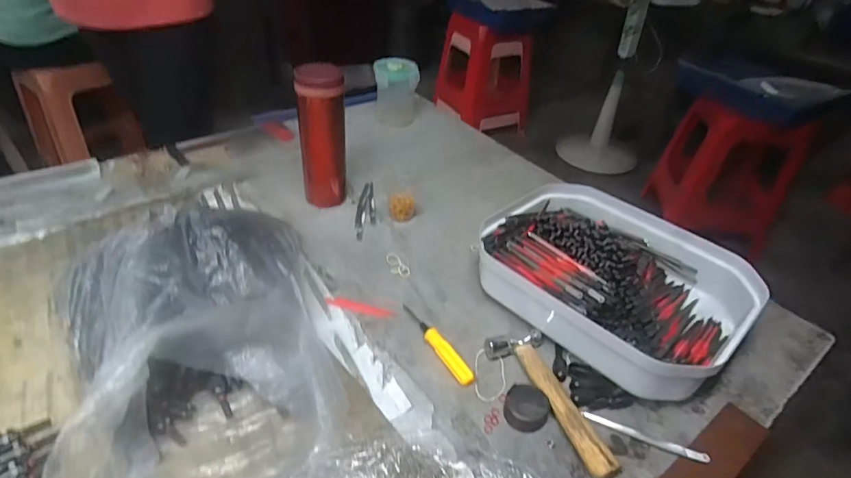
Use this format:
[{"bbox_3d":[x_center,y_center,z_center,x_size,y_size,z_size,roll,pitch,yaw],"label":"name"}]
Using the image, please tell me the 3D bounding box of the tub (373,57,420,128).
[{"bbox_3d":[-0.055,-0.269,0.862,0.080,0.099,0.088,0,41,-7],"label":"tub"}]

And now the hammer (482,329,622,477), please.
[{"bbox_3d":[0.112,0.144,0.433,0.059,0.016,0.156,-8,43,-16],"label":"hammer"}]

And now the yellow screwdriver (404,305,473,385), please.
[{"bbox_3d":[0.010,0.104,0.490,0.016,0.014,0.118,-19,47,-26],"label":"yellow screwdriver"}]

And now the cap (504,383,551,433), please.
[{"bbox_3d":[0.093,0.150,0.425,0.041,0.027,0.035,-7,43,-15],"label":"cap"}]

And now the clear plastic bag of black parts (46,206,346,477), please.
[{"bbox_3d":[-0.188,0.093,0.419,0.224,0.100,0.304,-16,45,-23],"label":"clear plastic bag of black parts"}]

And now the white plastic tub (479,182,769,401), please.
[{"bbox_3d":[0.200,0.042,0.533,0.217,0.078,0.275,-27,49,-34],"label":"white plastic tub"}]

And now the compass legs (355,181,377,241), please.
[{"bbox_3d":[-0.085,-0.042,0.675,0.028,0.006,0.127,1,41,-6],"label":"compass legs"}]

